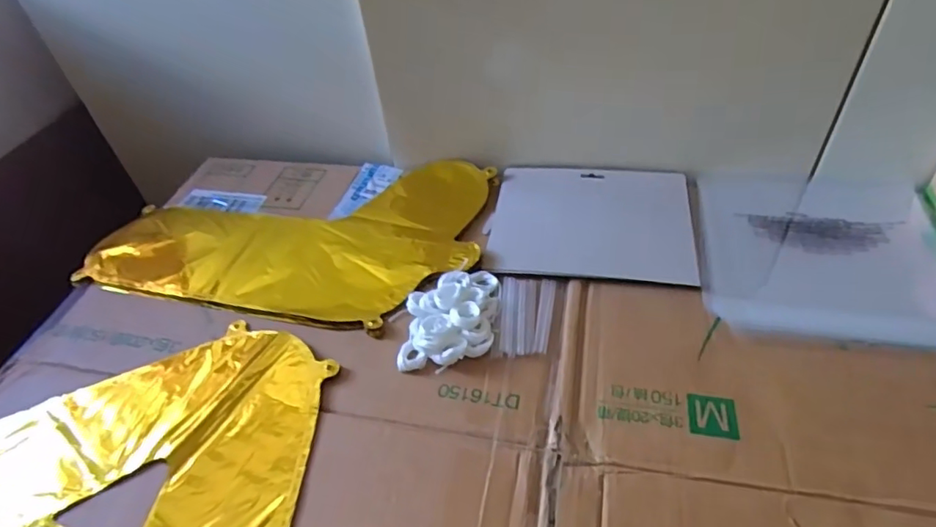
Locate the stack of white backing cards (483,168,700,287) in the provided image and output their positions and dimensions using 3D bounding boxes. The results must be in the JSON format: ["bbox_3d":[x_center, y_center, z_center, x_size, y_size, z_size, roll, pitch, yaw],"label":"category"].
[{"bbox_3d":[0.121,-0.045,0.554,0.186,0.008,0.159,4,46,10],"label":"stack of white backing cards"}]

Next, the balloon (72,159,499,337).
[{"bbox_3d":[-0.181,-0.044,0.590,0.388,0.023,0.240,8,47,13],"label":"balloon"}]

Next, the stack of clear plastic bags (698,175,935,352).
[{"bbox_3d":[0.328,-0.022,0.522,0.215,0.005,0.234,4,46,10],"label":"stack of clear plastic bags"}]

